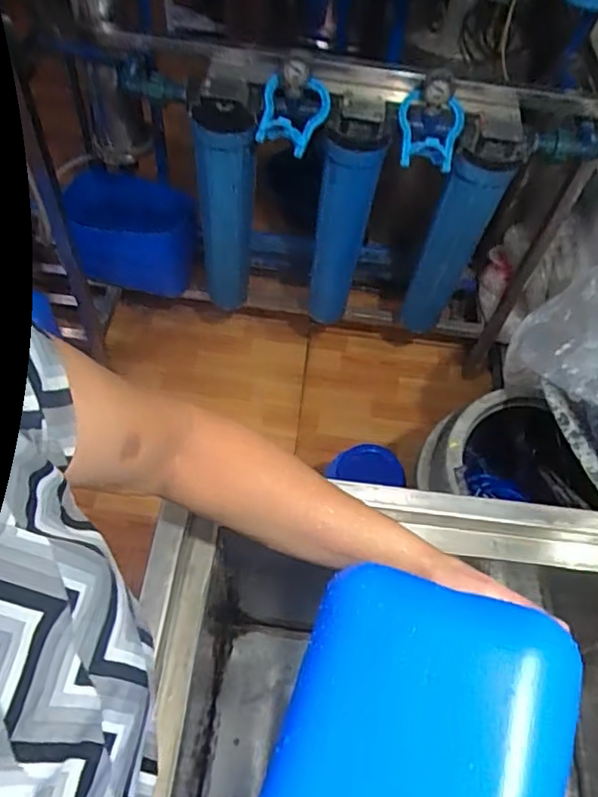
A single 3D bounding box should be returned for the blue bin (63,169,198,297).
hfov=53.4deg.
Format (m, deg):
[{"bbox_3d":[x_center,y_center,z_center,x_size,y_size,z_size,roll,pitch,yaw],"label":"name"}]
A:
[{"bbox_3d":[-0.414,-0.408,1.526,0.301,0.236,0.192,5,56,-2],"label":"blue bin"}]

